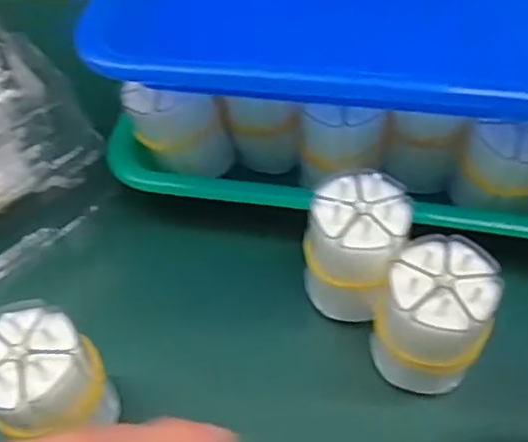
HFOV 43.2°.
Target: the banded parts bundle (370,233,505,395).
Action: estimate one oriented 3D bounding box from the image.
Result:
[{"bbox_3d":[0.062,0.037,0.250,0.039,0.055,0.041,-1,52,2],"label":"banded parts bundle"}]

